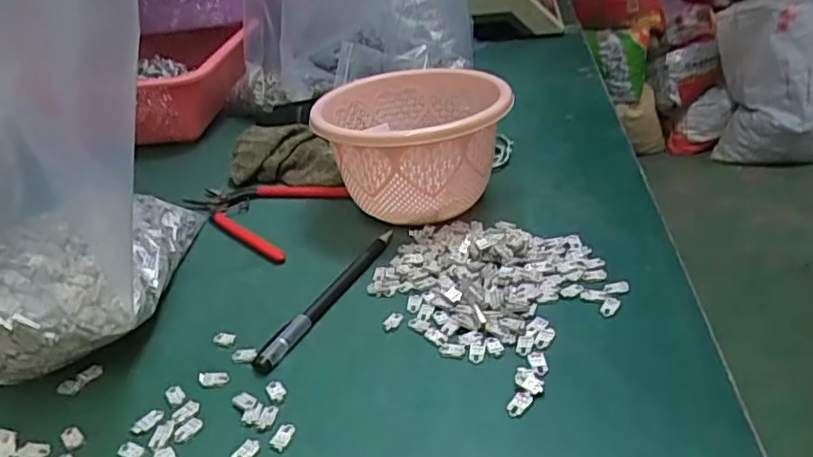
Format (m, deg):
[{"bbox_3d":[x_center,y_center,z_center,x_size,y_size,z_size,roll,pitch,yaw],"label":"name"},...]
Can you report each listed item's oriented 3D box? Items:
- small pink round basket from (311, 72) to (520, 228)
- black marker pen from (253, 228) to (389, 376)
[{"bbox_3d":[0.008,-0.062,0.482,0.137,0.087,0.144,-5,29,1],"label":"small pink round basket"},{"bbox_3d":[-0.049,0.039,0.397,0.014,0.010,0.149,9,32,25],"label":"black marker pen"}]

